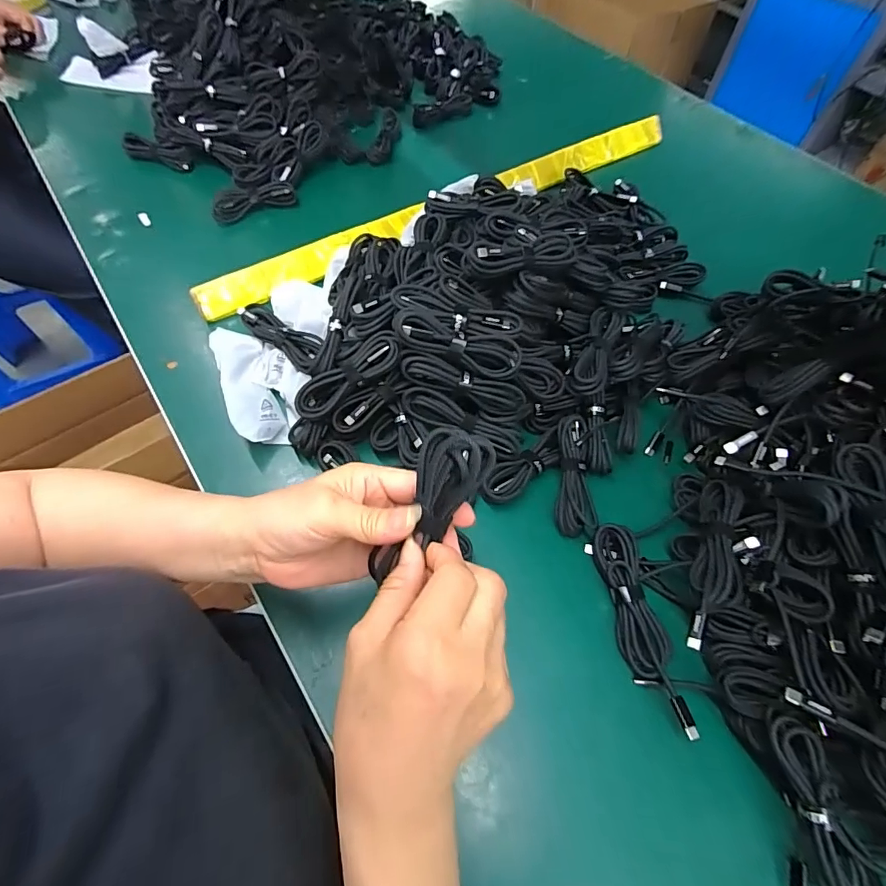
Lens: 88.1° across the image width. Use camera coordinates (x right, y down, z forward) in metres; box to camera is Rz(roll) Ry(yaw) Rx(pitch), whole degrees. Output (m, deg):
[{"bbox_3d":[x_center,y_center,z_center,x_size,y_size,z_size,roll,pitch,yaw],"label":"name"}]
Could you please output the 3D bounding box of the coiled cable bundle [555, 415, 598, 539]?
[{"bbox_3d":[0.121,0.029,0.417,0.032,0.030,0.105,5,60,1],"label":"coiled cable bundle"}]

